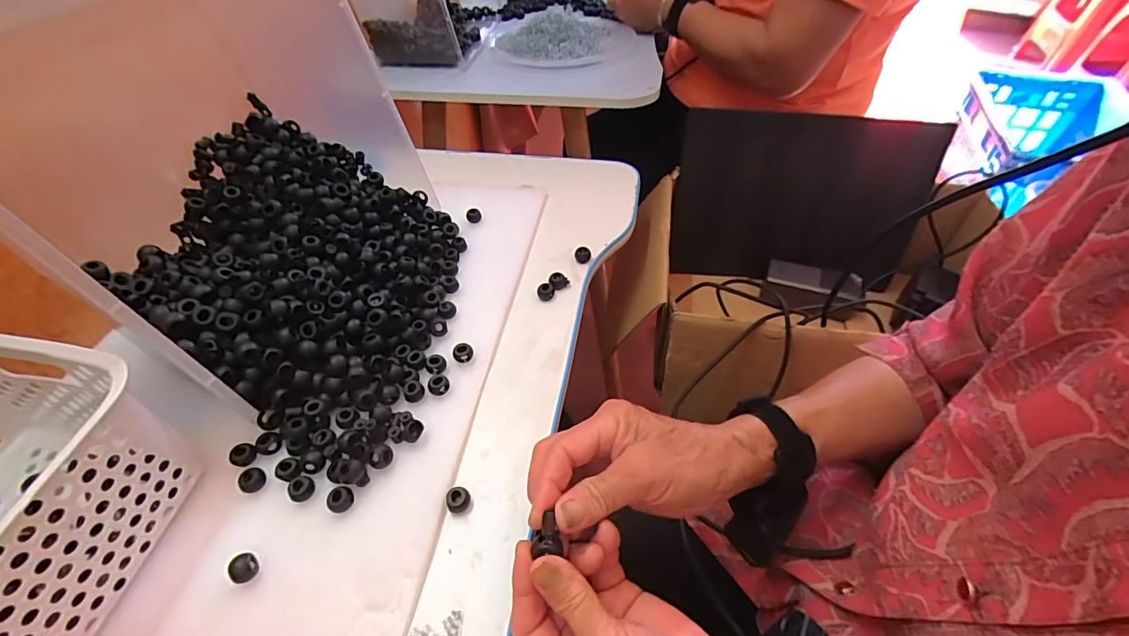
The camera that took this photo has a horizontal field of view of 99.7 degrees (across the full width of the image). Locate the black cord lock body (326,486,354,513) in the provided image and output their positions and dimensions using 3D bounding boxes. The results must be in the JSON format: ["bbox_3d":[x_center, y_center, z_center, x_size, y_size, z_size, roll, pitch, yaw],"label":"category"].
[{"bbox_3d":[-0.161,0.131,0.344,0.018,0.010,0.017,-1,48,2],"label":"black cord lock body"}]

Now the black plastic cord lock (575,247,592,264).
[{"bbox_3d":[0.021,-0.069,0.528,0.017,0.015,0.019,-5,48,-1],"label":"black plastic cord lock"}]

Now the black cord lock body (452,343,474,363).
[{"bbox_3d":[-0.091,0.031,0.428,0.018,0.014,0.015,-19,50,-13],"label":"black cord lock body"}]

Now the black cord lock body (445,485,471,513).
[{"bbox_3d":[-0.078,0.133,0.349,0.017,0.011,0.016,-1,48,2],"label":"black cord lock body"}]

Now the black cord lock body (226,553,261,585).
[{"bbox_3d":[-0.210,0.164,0.312,0.014,0.013,0.017,16,51,16],"label":"black cord lock body"}]

